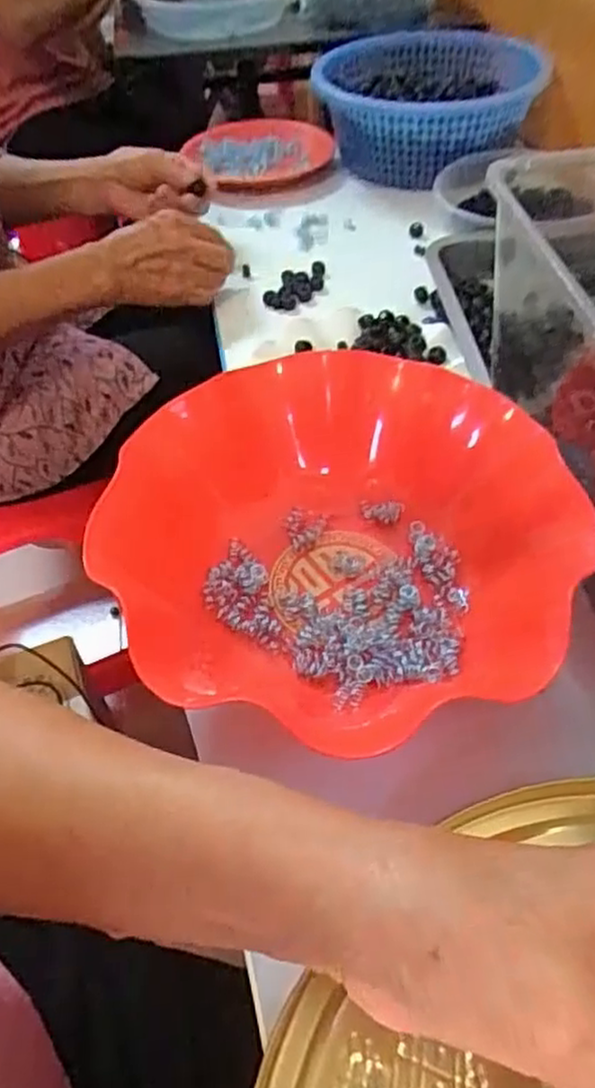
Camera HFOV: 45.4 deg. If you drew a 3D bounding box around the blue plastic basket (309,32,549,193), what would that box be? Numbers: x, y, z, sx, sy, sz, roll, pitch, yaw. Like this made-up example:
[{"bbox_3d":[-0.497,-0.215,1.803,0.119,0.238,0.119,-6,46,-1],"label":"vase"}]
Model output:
[{"bbox_3d":[0.163,-0.561,0.902,0.266,0.104,0.265,-3,48,3],"label":"blue plastic basket"}]

